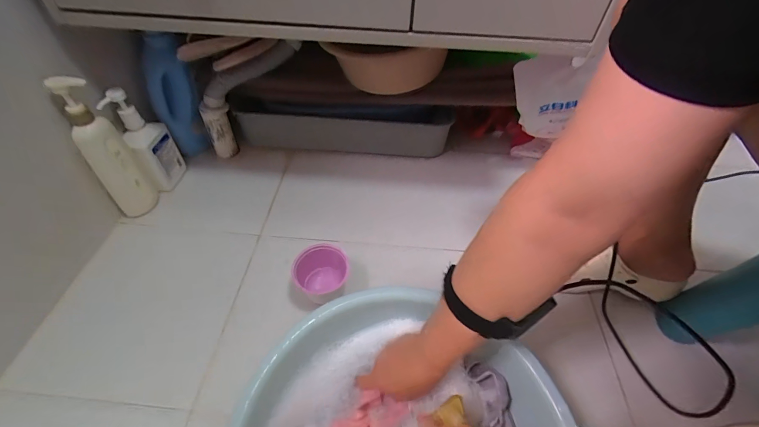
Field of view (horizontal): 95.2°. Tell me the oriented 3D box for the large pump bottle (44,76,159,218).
[{"bbox_3d":[-0.466,-0.103,0.594,0.066,0.247,0.059,-25,54,-22],"label":"large pump bottle"}]

